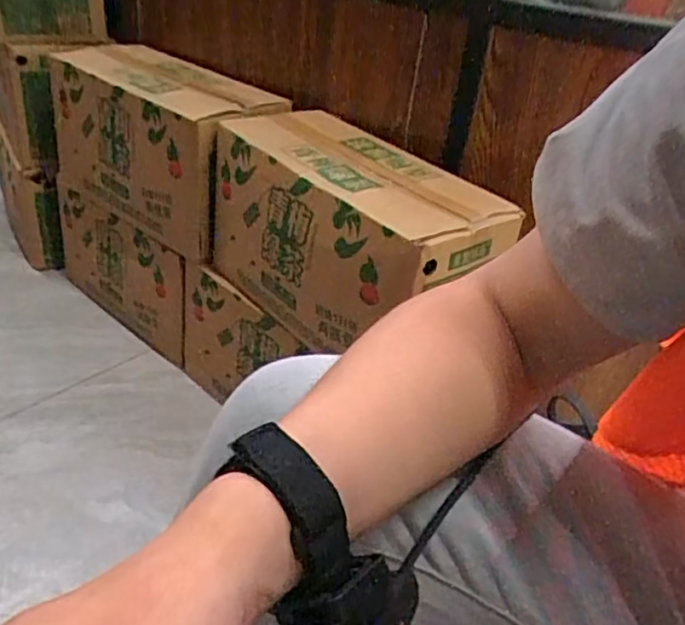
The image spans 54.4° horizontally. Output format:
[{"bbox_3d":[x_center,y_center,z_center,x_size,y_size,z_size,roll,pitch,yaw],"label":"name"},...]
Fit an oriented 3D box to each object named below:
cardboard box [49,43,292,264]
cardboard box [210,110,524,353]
[{"bbox_3d":[-0.301,-0.278,1.083,0.175,0.225,0.471,-23,44,-39],"label":"cardboard box"},{"bbox_3d":[0.008,-0.099,0.849,0.192,0.200,0.373,-18,41,-34],"label":"cardboard box"}]

